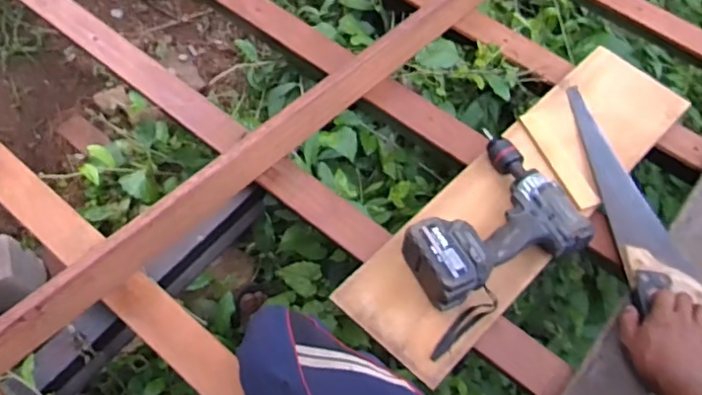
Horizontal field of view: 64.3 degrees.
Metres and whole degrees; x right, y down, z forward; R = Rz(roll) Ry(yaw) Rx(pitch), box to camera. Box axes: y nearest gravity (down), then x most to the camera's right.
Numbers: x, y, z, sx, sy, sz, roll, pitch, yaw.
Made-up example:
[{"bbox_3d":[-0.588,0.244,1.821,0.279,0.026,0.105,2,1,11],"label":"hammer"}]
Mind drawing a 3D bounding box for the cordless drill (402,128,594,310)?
[{"bbox_3d":[0.188,0.025,0.824,0.250,0.080,0.218,-22,64,-14],"label":"cordless drill"}]

